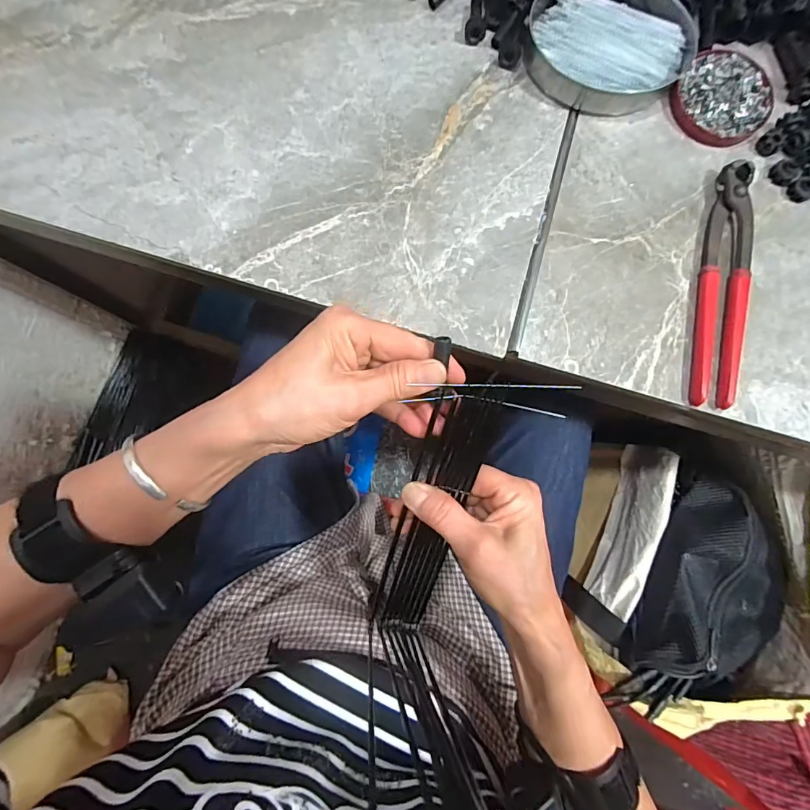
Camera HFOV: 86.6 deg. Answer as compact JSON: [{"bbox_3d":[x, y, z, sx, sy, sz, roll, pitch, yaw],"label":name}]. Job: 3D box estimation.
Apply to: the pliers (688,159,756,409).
[{"bbox_3d":[0.256,-0.097,0.346,0.034,0.014,0.197,10,84,-2],"label":"pliers"}]

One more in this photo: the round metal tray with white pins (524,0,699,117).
[{"bbox_3d":[0.176,-0.304,0.364,0.138,0.028,0.102,1,84,-3],"label":"round metal tray with white pins"}]

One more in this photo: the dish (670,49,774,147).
[{"bbox_3d":[0.272,-0.263,0.368,0.077,0.010,0.079,0,84,-3],"label":"dish"}]

